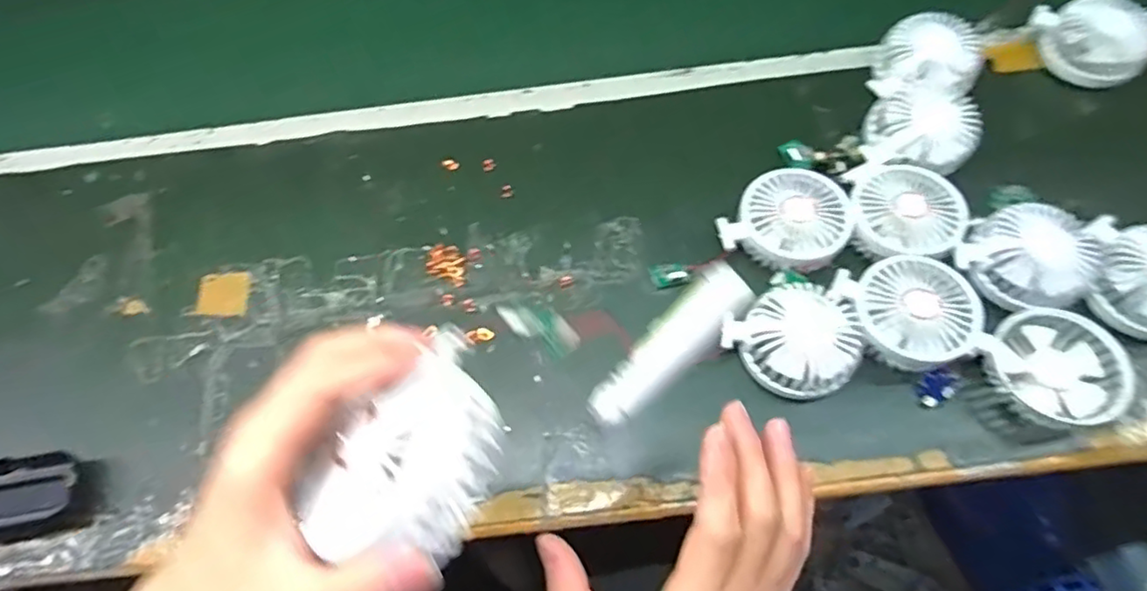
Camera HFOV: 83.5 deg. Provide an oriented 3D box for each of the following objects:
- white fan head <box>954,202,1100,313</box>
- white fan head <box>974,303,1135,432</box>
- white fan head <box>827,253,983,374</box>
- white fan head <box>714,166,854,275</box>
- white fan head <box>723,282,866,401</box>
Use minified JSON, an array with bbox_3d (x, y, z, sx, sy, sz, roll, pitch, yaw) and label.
[{"bbox_3d":[0.370,-0.031,0.523,0.088,0.043,0.091,-2,62,3],"label":"white fan head"},{"bbox_3d":[0.360,0.054,0.480,0.094,0.029,0.088,-2,62,3],"label":"white fan head"},{"bbox_3d":[0.265,0.013,0.510,0.095,0.037,0.095,-2,62,3],"label":"white fan head"},{"bbox_3d":[0.185,-0.067,0.559,0.100,0.037,0.091,-2,62,3],"label":"white fan head"},{"bbox_3d":[0.175,0.035,0.505,0.085,0.029,0.090,-2,62,3],"label":"white fan head"}]

